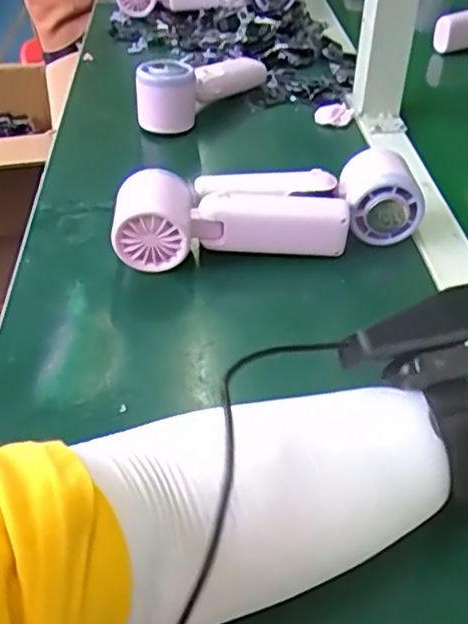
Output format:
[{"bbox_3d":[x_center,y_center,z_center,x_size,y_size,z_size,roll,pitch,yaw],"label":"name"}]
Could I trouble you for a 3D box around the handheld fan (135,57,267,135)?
[{"bbox_3d":[-0.033,-0.234,0.667,0.046,0.054,0.162,25,47,29],"label":"handheld fan"}]

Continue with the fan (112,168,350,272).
[{"bbox_3d":[-0.004,-0.068,0.488,0.167,0.055,0.057,-5,40,-4],"label":"fan"}]

